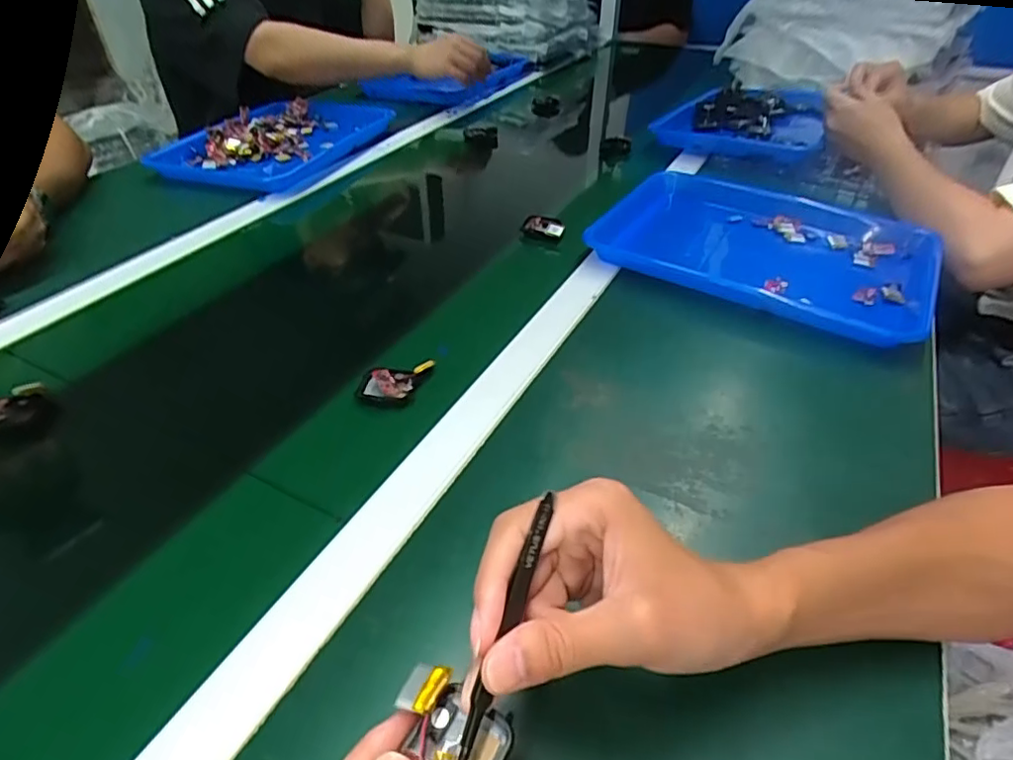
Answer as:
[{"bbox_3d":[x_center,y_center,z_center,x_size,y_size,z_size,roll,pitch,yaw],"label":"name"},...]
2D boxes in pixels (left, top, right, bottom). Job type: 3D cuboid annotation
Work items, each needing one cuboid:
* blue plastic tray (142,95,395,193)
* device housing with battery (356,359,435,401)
[{"bbox_3d":[-0.353,-0.381,0.930,0.237,0.040,0.346,15,42,16],"label":"blue plastic tray"},{"bbox_3d":[-0.090,0.002,0.477,0.062,0.012,0.037,-6,40,-7],"label":"device housing with battery"}]

